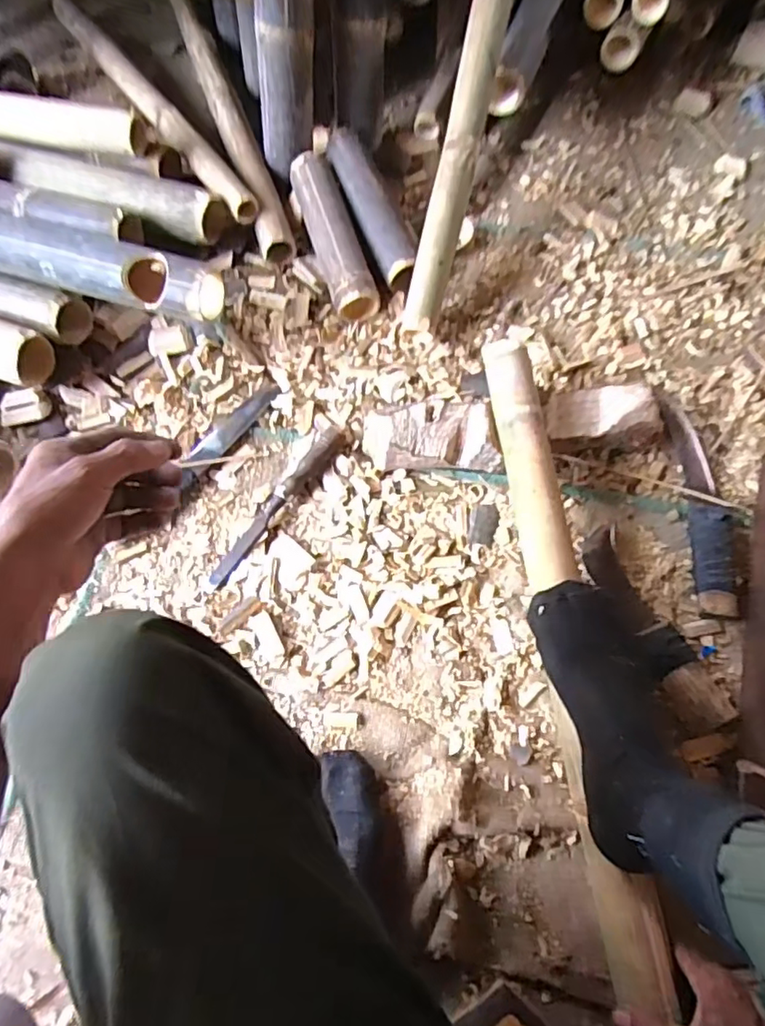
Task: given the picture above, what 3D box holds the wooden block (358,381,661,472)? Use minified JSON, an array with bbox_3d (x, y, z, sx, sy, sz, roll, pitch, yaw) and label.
[{"bbox_3d":[0.164,-0.097,0.696,0.366,0.064,0.087,-8,72,-1],"label":"wooden block"}]

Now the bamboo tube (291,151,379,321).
[{"bbox_3d":[-0.071,-0.391,0.818,0.062,0.054,0.270,-18,72,-4],"label":"bamboo tube"}]

